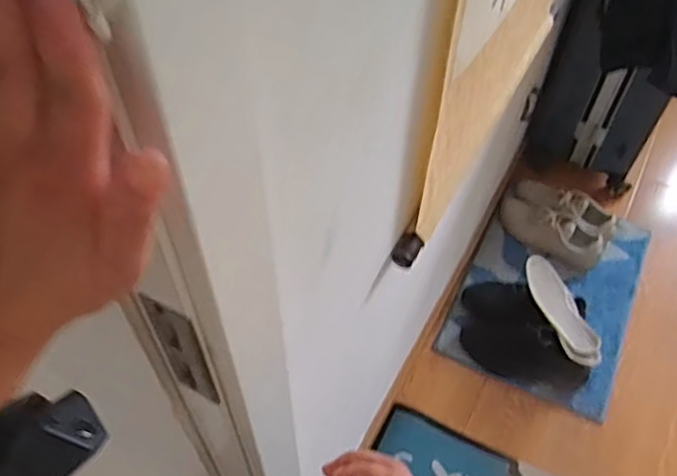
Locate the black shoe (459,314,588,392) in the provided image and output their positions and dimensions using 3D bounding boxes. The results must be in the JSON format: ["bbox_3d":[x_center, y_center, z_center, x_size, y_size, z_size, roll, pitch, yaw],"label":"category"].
[{"bbox_3d":[0.429,0.258,1.445,0.293,0.125,0.088,21,56,12],"label":"black shoe"}]

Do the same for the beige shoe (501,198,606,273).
[{"bbox_3d":[0.559,-0.010,1.670,0.274,0.081,0.098,26,57,15],"label":"beige shoe"}]

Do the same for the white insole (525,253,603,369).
[{"bbox_3d":[0.511,0.161,1.431,0.087,0.034,0.278,-15,56,-13],"label":"white insole"}]

